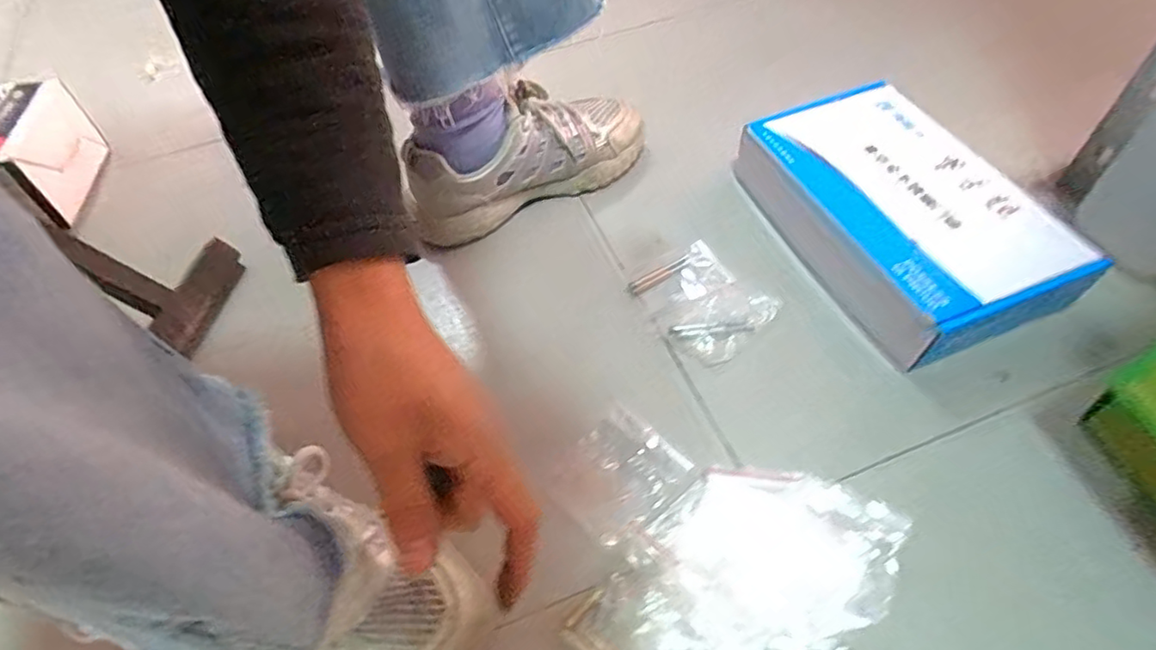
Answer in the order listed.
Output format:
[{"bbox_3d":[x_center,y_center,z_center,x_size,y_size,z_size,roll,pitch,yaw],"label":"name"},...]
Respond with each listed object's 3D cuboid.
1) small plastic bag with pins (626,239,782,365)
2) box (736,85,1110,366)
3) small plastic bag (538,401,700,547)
[{"bbox_3d":[0.102,-0.019,0.494,0.082,0.010,0.101,-30,56,-16],"label":"small plastic bag with pins"},{"bbox_3d":[0.258,-0.094,0.508,0.152,0.062,0.262,-19,54,-9],"label":"box"},{"bbox_3d":[0.025,0.099,0.411,0.081,0.015,0.075,-40,59,-22],"label":"small plastic bag"}]

